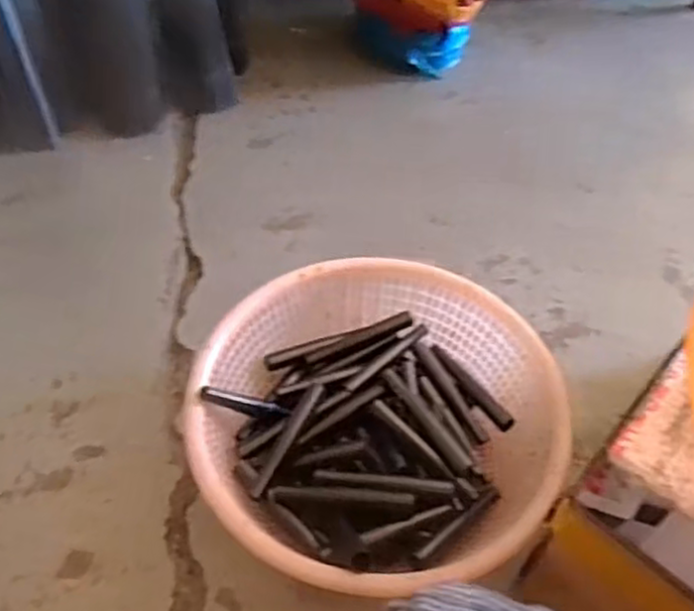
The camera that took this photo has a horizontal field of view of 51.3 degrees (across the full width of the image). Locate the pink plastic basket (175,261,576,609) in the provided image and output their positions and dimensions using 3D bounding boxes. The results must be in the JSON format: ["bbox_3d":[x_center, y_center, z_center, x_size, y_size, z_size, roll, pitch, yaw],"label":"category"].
[{"bbox_3d":[0.033,0.136,0.829,0.388,0.137,0.390,1,52,-2],"label":"pink plastic basket"}]

